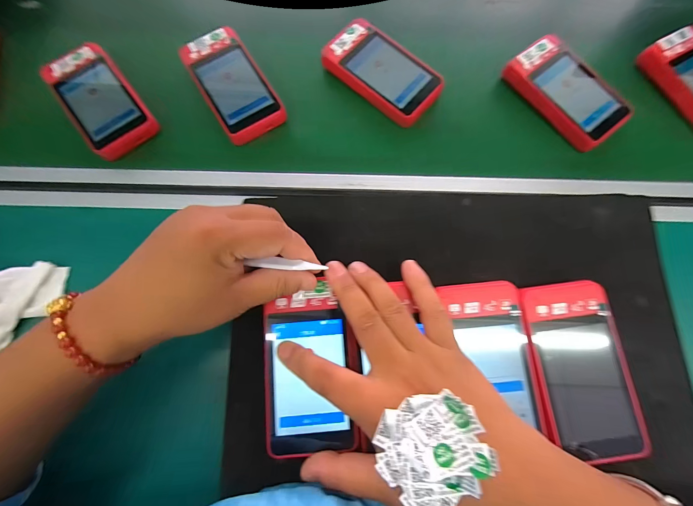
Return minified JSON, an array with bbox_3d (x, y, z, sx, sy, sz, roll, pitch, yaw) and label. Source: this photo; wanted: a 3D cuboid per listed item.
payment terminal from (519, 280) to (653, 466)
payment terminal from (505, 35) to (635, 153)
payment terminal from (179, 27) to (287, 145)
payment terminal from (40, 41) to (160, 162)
[{"bbox_3d":[0.165,0.086,0.217,0.064,0.025,0.123,-8,77,0],"label":"payment terminal"},{"bbox_3d":[0.222,-0.163,0.300,0.068,0.016,0.117,-36,79,-6],"label":"payment terminal"},{"bbox_3d":[-0.116,-0.172,0.302,0.059,0.016,0.121,-32,79,-5],"label":"payment terminal"},{"bbox_3d":[-0.247,-0.154,0.299,0.061,0.016,0.131,-38,79,-6],"label":"payment terminal"}]

